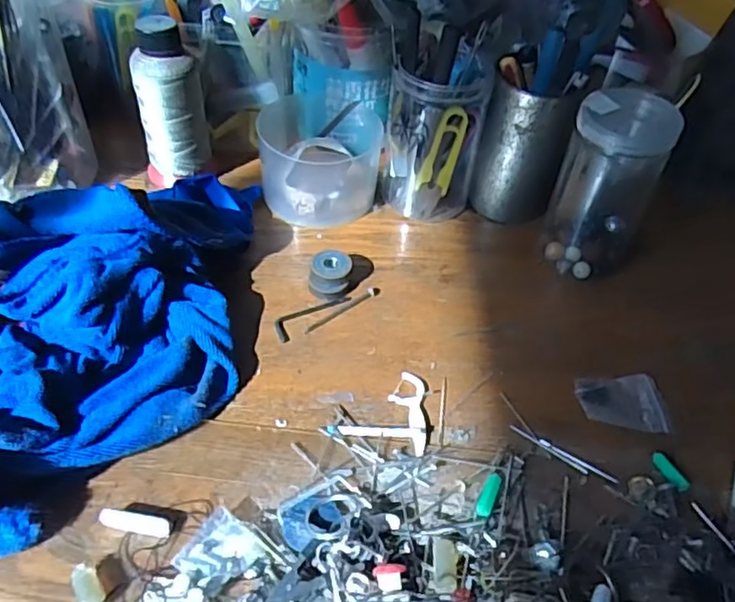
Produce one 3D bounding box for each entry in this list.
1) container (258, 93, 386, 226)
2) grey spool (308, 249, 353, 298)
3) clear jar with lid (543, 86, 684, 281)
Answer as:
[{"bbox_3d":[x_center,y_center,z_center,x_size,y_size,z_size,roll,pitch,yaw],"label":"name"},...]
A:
[{"bbox_3d":[-0.037,-0.120,0.513,0.094,0.065,0.113,9,44,5],"label":"container"},{"bbox_3d":[-0.026,-0.019,0.444,0.027,0.019,0.034,5,44,1],"label":"grey spool"},{"bbox_3d":[0.168,-0.079,0.445,0.061,0.124,0.058,2,44,-2],"label":"clear jar with lid"}]

